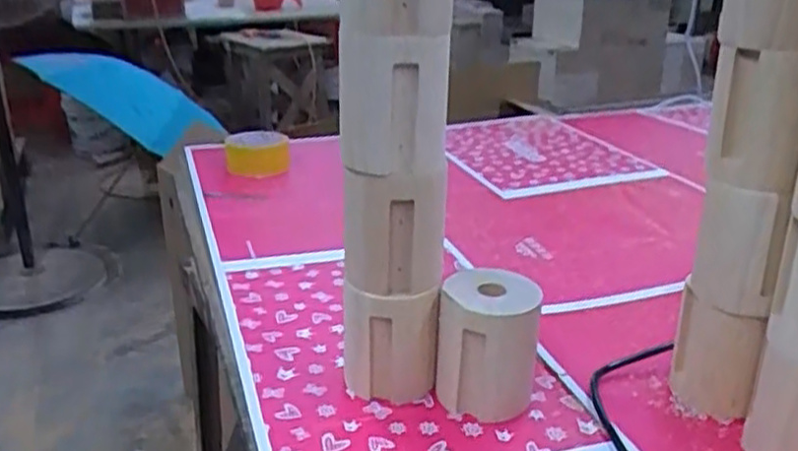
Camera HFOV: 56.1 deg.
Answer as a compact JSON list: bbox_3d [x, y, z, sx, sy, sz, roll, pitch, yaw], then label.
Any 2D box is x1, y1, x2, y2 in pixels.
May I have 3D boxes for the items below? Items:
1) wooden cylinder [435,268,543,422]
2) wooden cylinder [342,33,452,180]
[{"bbox_3d":[0.070,0.102,0.603,0.079,0.105,0.063,5,23,8],"label":"wooden cylinder"},{"bbox_3d":[-0.004,-0.096,0.576,0.079,0.096,0.067,-1,23,-6],"label":"wooden cylinder"}]

